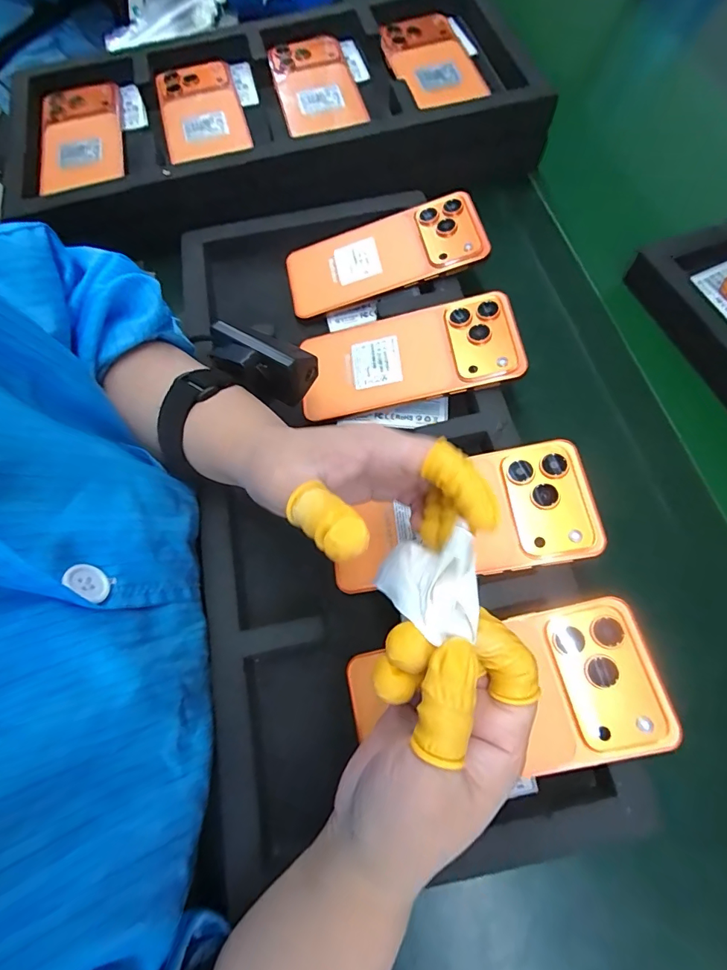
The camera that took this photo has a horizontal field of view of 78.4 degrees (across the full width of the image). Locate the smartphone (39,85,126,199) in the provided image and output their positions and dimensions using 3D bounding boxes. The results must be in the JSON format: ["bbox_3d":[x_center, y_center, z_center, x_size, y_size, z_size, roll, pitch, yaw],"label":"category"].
[{"bbox_3d":[-0.270,-0.327,0.427,0.071,0.016,0.131,-10,72,-6],"label":"smartphone"}]

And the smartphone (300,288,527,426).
[{"bbox_3d":[0.033,-0.095,0.333,0.160,0.008,0.074,-10,70,11],"label":"smartphone"}]

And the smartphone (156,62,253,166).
[{"bbox_3d":[-0.153,-0.352,0.424,0.076,0.012,0.152,-16,69,-5],"label":"smartphone"}]

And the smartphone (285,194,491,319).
[{"bbox_3d":[0.015,-0.191,0.375,0.164,0.008,0.069,-14,71,11],"label":"smartphone"}]

